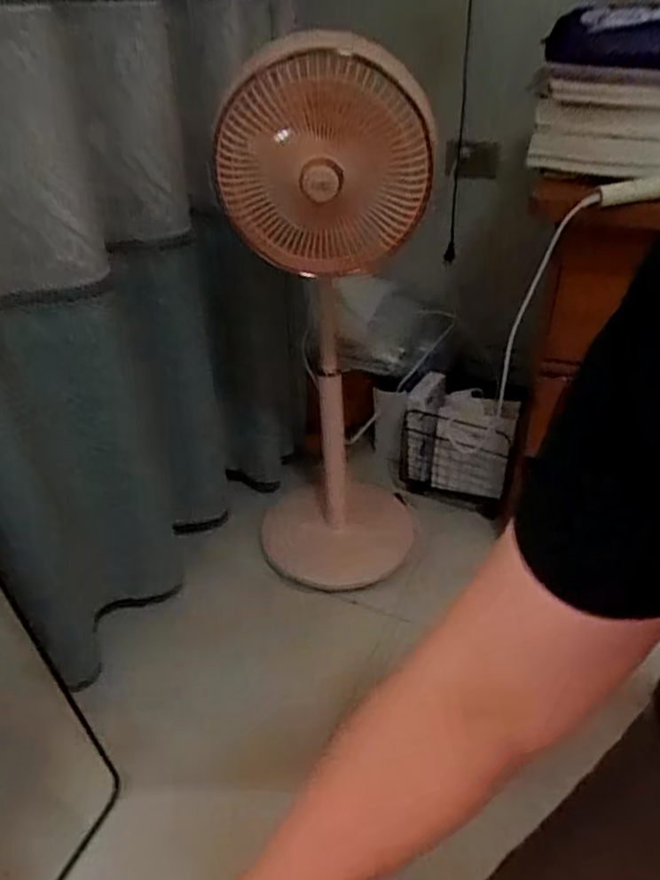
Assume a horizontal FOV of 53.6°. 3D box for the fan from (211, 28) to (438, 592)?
[{"bbox_3d":[0.007,-0.147,1.094,0.275,0.892,0.345,0,35,3],"label":"fan"}]

